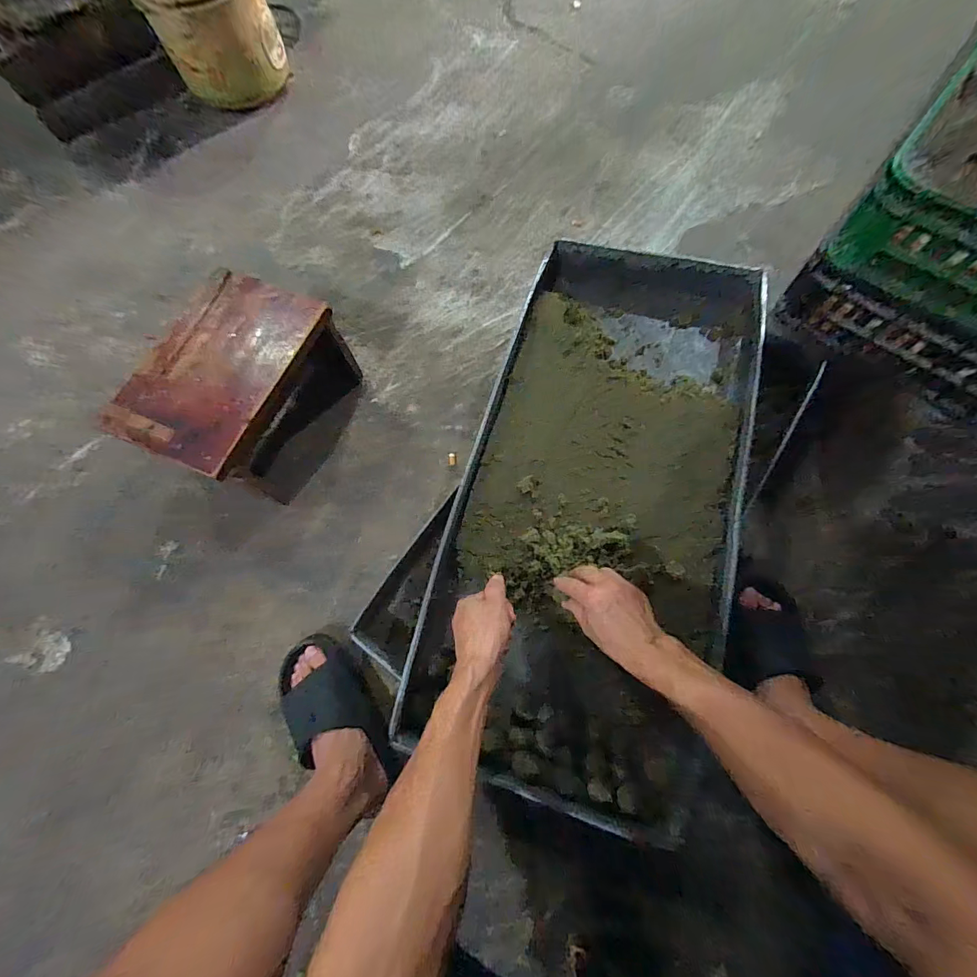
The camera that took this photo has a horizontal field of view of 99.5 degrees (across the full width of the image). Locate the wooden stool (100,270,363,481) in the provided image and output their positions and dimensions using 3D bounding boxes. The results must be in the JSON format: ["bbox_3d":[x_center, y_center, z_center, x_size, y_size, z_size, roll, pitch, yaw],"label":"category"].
[{"bbox_3d":[-0.400,-0.160,0.697,0.226,0.182,0.317,25,74,11],"label":"wooden stool"}]

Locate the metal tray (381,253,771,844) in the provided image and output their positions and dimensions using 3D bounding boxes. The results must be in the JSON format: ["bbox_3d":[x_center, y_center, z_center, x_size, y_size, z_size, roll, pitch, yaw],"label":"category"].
[{"bbox_3d":[0.165,-0.012,0.612,0.382,0.069,0.824,15,75,8],"label":"metal tray"}]

